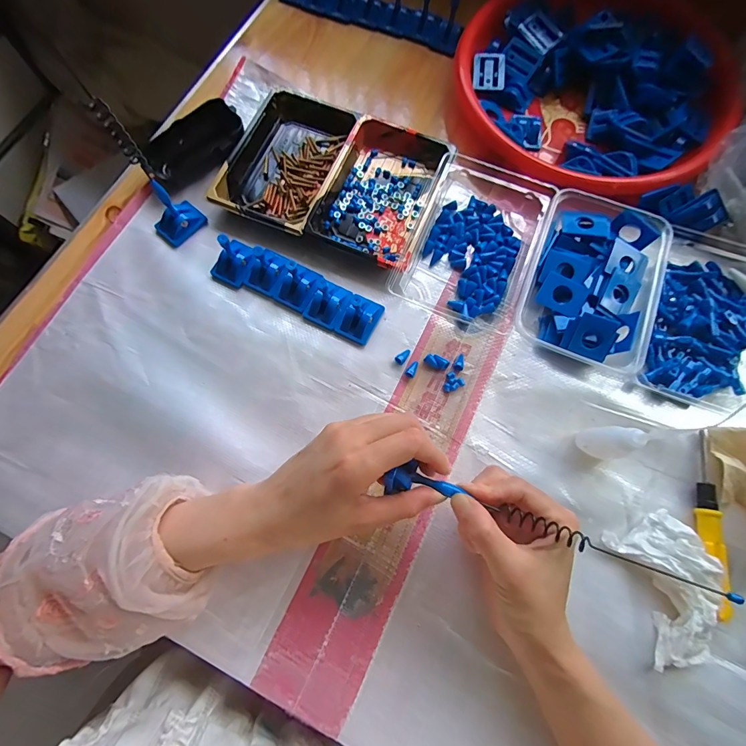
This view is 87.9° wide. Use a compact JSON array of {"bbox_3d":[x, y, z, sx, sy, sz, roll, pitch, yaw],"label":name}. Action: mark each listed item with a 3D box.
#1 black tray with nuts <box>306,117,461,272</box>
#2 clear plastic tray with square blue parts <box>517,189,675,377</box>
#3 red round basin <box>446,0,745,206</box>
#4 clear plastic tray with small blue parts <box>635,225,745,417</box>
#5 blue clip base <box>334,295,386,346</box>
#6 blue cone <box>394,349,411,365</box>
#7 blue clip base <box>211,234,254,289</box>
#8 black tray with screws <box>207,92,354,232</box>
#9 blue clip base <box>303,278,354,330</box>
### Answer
[{"bbox_3d":[0.009,-0.186,0.397,0.108,0.029,0.156,22,75,6],"label":"black tray with nuts"},{"bbox_3d":[0.204,-0.089,0.365,0.110,0.034,0.157,24,76,6],"label":"clear plastic tray with square blue parts"},{"bbox_3d":[0.237,-0.322,0.420,0.292,0.051,0.278,29,76,8],"label":"red round basin"},{"bbox_3d":[0.327,-0.051,0.358,0.118,0.031,0.179,21,75,6],"label":"clear plastic tray with small blue parts"},{"bbox_3d":[-0.012,-0.052,0.367,0.032,0.020,0.042,27,76,7],"label":"blue clip base"},{"bbox_3d":[0.028,-0.016,0.364,0.009,0.007,0.017,38,78,10],"label":"blue cone"},{"bbox_3d":[-0.134,-0.111,0.367,0.035,0.041,0.043,32,77,9],"label":"blue clip base"},{"bbox_3d":[-0.089,-0.229,0.413,0.108,0.023,0.167,21,75,6],"label":"black tray with screws"},{"bbox_3d":[-0.042,-0.067,0.371,0.035,0.019,0.043,31,77,8],"label":"blue clip base"}]

